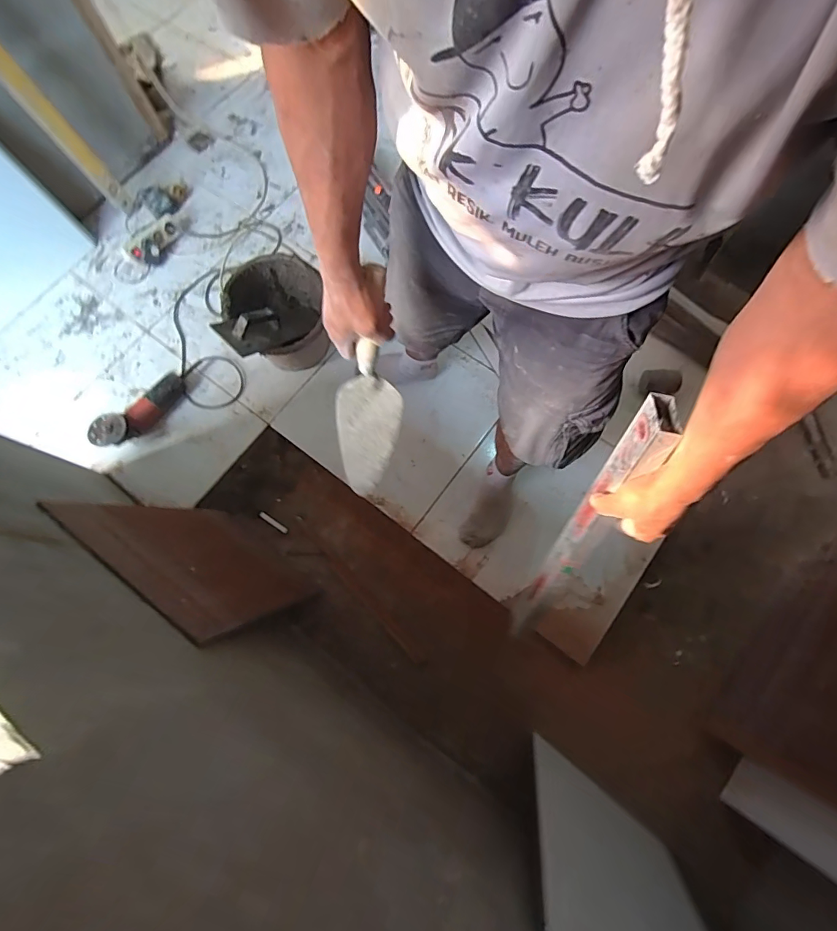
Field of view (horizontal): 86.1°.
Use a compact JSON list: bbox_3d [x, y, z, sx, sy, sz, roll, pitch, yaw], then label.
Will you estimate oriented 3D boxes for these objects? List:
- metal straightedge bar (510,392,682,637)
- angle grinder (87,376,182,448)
[{"bbox_3d":[0.218,0.127,0.653,0.032,0.546,0.064,17,49,7],"label":"metal straightedge bar"},{"bbox_3d":[-0.739,-0.141,1.200,0.264,0.083,0.086,-44,76,-10],"label":"angle grinder"}]

